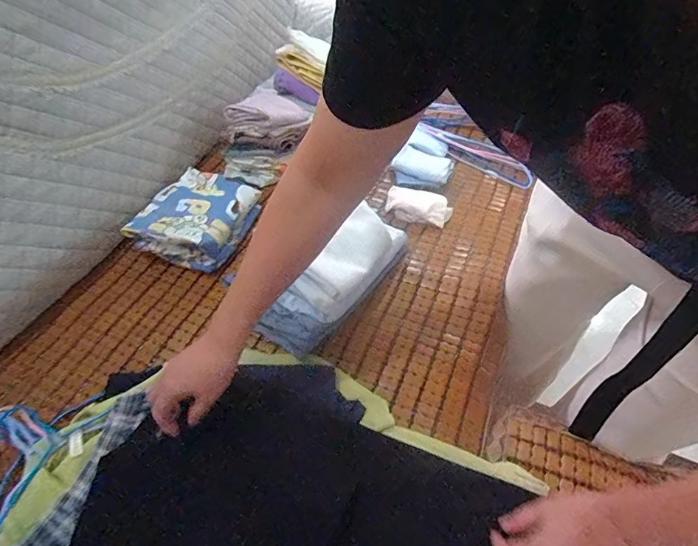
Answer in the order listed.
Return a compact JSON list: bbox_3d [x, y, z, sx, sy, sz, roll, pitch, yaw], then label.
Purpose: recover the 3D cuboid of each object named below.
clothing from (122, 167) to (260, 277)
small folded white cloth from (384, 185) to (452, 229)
[{"bbox_3d":[-0.284,-0.110,0.787,0.173,0.076,0.208,15,51,9],"label":"clothing"},{"bbox_3d":[0.139,-0.133,0.836,0.128,0.036,0.064,11,51,5],"label":"small folded white cloth"}]

